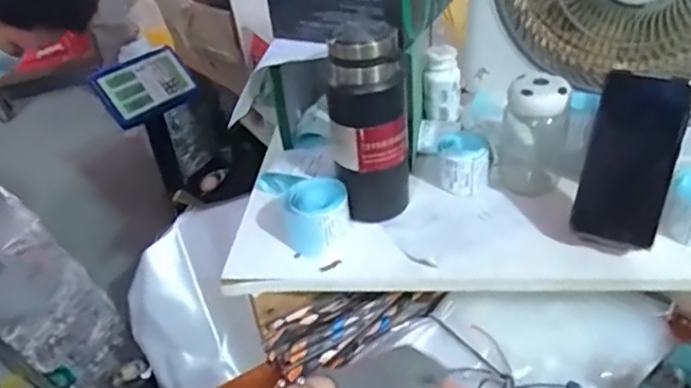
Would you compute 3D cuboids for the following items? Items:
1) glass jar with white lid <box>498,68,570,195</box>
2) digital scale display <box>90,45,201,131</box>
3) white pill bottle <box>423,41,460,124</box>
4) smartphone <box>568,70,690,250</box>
[{"bbox_3d":[0.215,-0.073,0.664,0.076,0.139,0.082,-4,37,3],"label":"glass jar with white lid"},{"bbox_3d":[-0.513,-0.274,1.475,0.228,0.156,0.081,-33,18,-20],"label":"digital scale display"},{"bbox_3d":[0.131,-0.146,0.772,0.047,0.092,0.047,2,38,11],"label":"white pill bottle"},{"bbox_3d":[0.275,-0.032,0.556,0.076,0.161,0.006,16,11,23],"label":"smartphone"}]

